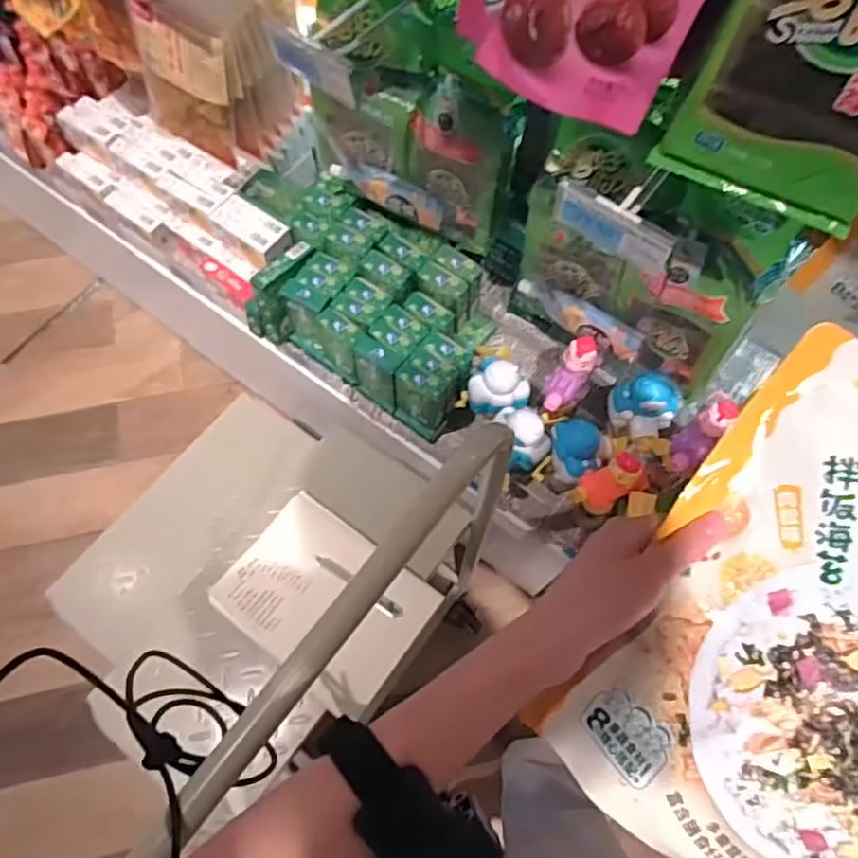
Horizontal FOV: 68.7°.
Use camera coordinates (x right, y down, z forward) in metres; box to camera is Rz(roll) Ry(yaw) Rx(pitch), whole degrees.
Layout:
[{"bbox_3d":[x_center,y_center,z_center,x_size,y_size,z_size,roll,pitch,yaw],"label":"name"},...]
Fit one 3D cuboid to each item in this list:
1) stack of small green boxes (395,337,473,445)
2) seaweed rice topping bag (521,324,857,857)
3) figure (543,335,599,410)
[{"bbox_3d":[0.007,-0.064,0.964,0.081,0.128,0.102,37,71,13],"label":"stack of small green boxes"},{"bbox_3d":[0.225,0.125,0.319,0.244,0.041,0.276,37,91,11],"label":"seaweed rice topping bag"},{"bbox_3d":[0.185,-0.072,0.807,0.046,0.102,0.043,34,36,12],"label":"figure"}]

